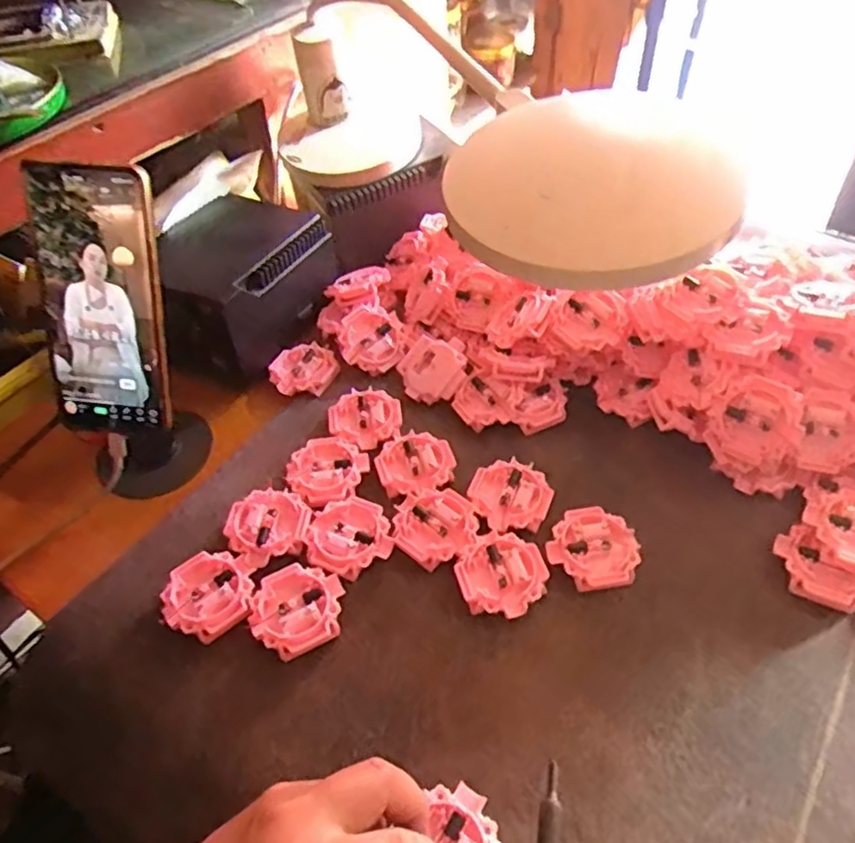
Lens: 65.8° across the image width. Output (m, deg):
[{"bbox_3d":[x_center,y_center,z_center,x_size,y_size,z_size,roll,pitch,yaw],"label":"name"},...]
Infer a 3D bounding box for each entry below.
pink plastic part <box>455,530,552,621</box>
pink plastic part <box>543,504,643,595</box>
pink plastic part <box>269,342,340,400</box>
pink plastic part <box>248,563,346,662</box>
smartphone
[{"bbox_3d":[0.044,0.091,0.397,0.052,0.008,0.052,-1,49,2],"label":"pink plastic part"},{"bbox_3d":[0.101,0.078,0.408,0.055,0.007,0.051,-1,49,2],"label":"pink plastic part"},{"bbox_3d":[-0.097,-0.041,0.522,0.049,0.008,0.051,-1,49,2],"label":"pink plastic part"},{"bbox_3d":[-0.076,0.108,0.388,0.054,0.008,0.051,-1,49,2],"label":"pink plastic part"},{"bbox_3d":[-0.200,-0.071,0.406,0.074,0.162,0.016,6,19,7],"label":"smartphone"}]

